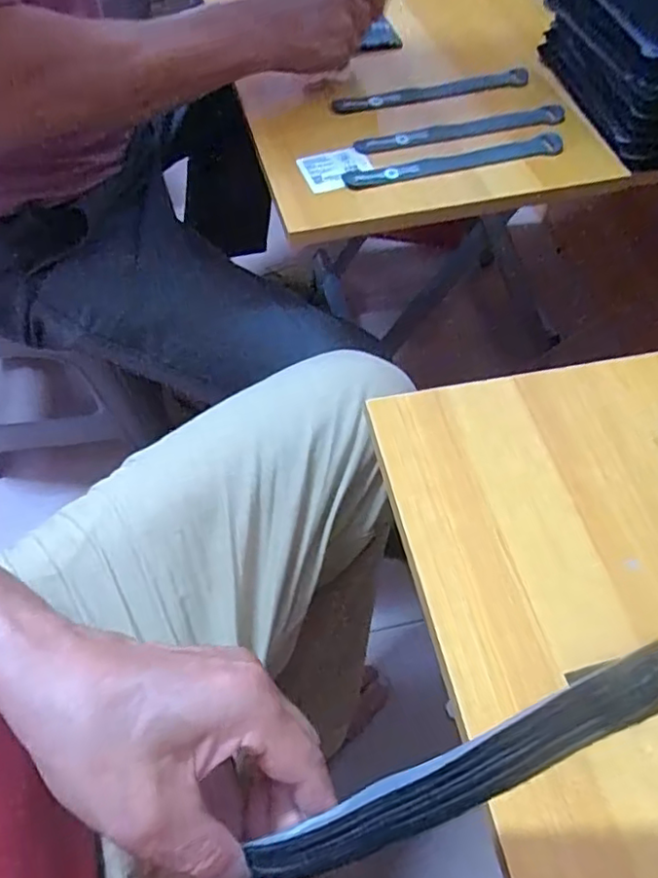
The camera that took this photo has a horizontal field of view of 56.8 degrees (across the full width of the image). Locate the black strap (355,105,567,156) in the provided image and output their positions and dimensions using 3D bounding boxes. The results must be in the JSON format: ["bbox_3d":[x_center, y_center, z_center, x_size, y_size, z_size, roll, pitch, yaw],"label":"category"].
[{"bbox_3d":[0.124,-0.283,0.555,0.208,0.005,0.030,-16,58,-9],"label":"black strap"}]

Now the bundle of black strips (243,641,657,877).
[{"bbox_3d":[0.041,0.120,0.212,0.183,0.019,0.019,-39,57,20],"label":"bundle of black strips"}]

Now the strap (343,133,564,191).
[{"bbox_3d":[0.113,-0.241,0.532,0.206,0.007,0.025,-16,58,-9],"label":"strap"}]

